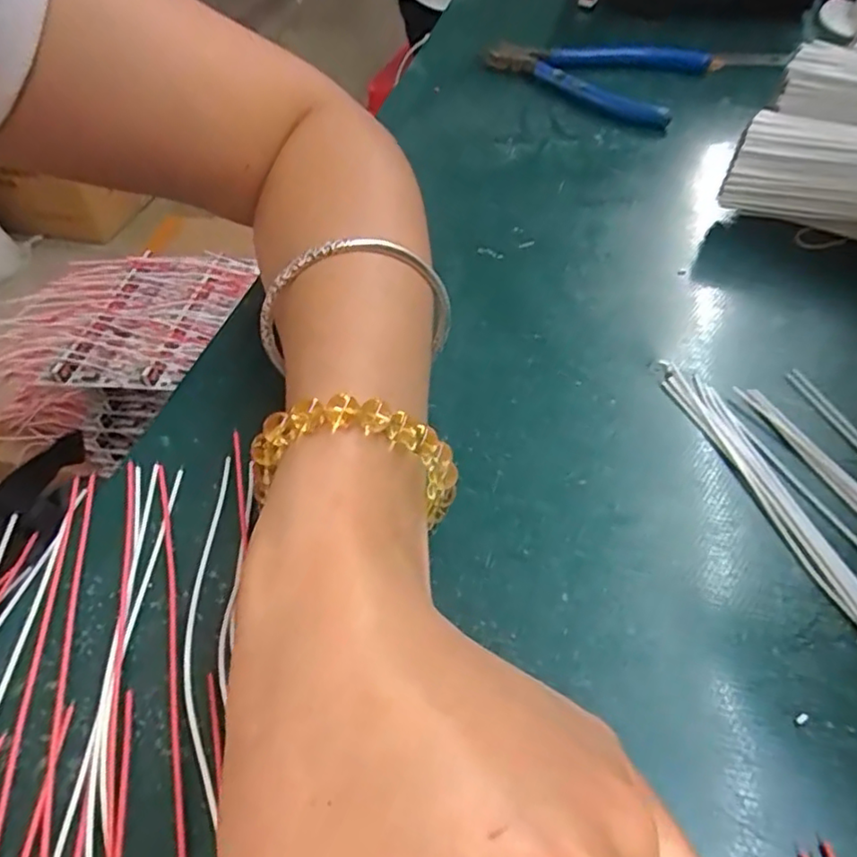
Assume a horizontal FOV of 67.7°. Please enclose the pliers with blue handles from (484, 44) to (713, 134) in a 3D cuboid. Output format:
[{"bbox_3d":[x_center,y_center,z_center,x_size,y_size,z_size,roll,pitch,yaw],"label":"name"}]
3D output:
[{"bbox_3d":[0.113,-0.242,0.420,0.084,0.029,0.170,-27,53,-21],"label":"pliers with blue handles"}]

